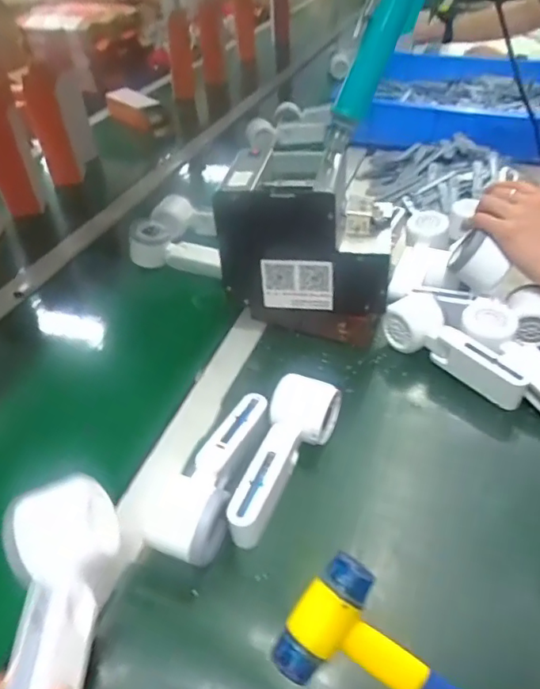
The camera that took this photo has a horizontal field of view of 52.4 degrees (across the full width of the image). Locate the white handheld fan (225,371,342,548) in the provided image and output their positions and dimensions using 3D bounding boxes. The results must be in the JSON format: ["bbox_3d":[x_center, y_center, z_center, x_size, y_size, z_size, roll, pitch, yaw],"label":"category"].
[{"bbox_3d":[0.010,0.096,0.476,0.057,0.043,0.160,16,43,20],"label":"white handheld fan"}]

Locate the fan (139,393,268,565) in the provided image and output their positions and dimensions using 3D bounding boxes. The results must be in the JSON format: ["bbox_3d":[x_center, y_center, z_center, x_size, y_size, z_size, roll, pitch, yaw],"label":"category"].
[{"bbox_3d":[-0.054,0.107,0.469,0.071,0.046,0.162,11,41,14],"label":"fan"}]

